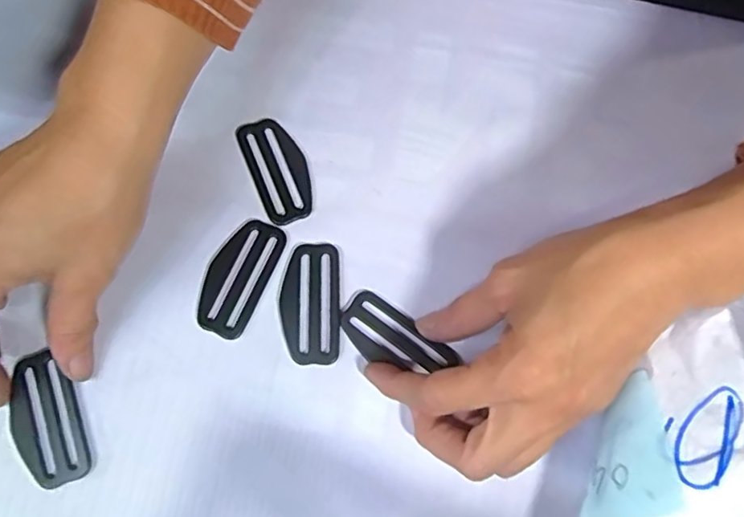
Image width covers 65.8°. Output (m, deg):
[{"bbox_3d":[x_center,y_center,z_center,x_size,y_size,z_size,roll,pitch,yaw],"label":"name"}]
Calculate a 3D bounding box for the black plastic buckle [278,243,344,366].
[{"bbox_3d":[-0.029,0.022,0.280,0.030,0.004,0.059,-1,73,-5],"label":"black plastic buckle"}]

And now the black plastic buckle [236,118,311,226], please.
[{"bbox_3d":[-0.049,-0.047,0.301,0.029,0.004,0.060,-21,76,-10],"label":"black plastic buckle"}]

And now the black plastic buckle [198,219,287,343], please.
[{"bbox_3d":[-0.066,0.008,0.281,0.029,0.004,0.059,25,73,3],"label":"black plastic buckle"}]

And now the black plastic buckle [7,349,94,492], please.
[{"bbox_3d":[-0.146,0.071,0.257,0.029,0.004,0.059,-19,72,-8],"label":"black plastic buckle"}]

